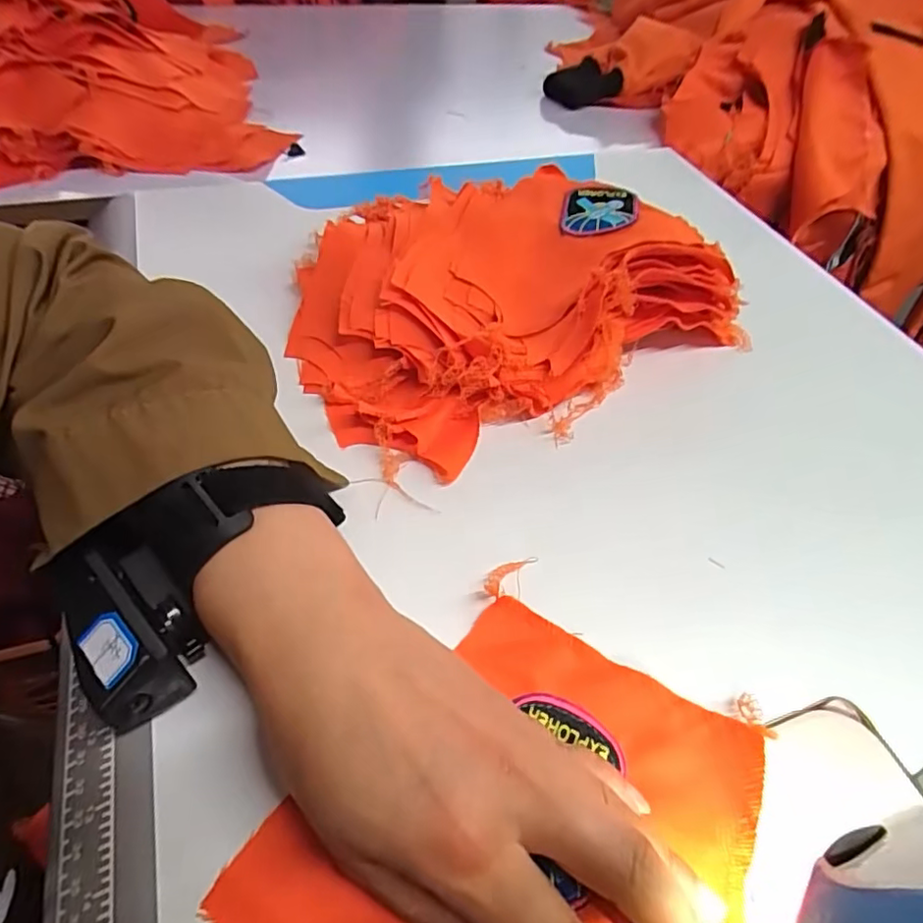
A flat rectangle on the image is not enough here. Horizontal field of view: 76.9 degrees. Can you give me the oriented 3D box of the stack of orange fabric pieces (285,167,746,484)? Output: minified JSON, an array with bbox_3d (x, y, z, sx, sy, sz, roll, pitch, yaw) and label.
[{"bbox_3d":[0.017,-0.114,0.358,0.246,0.052,0.196,-26,57,-25],"label":"stack of orange fabric pieces"}]

